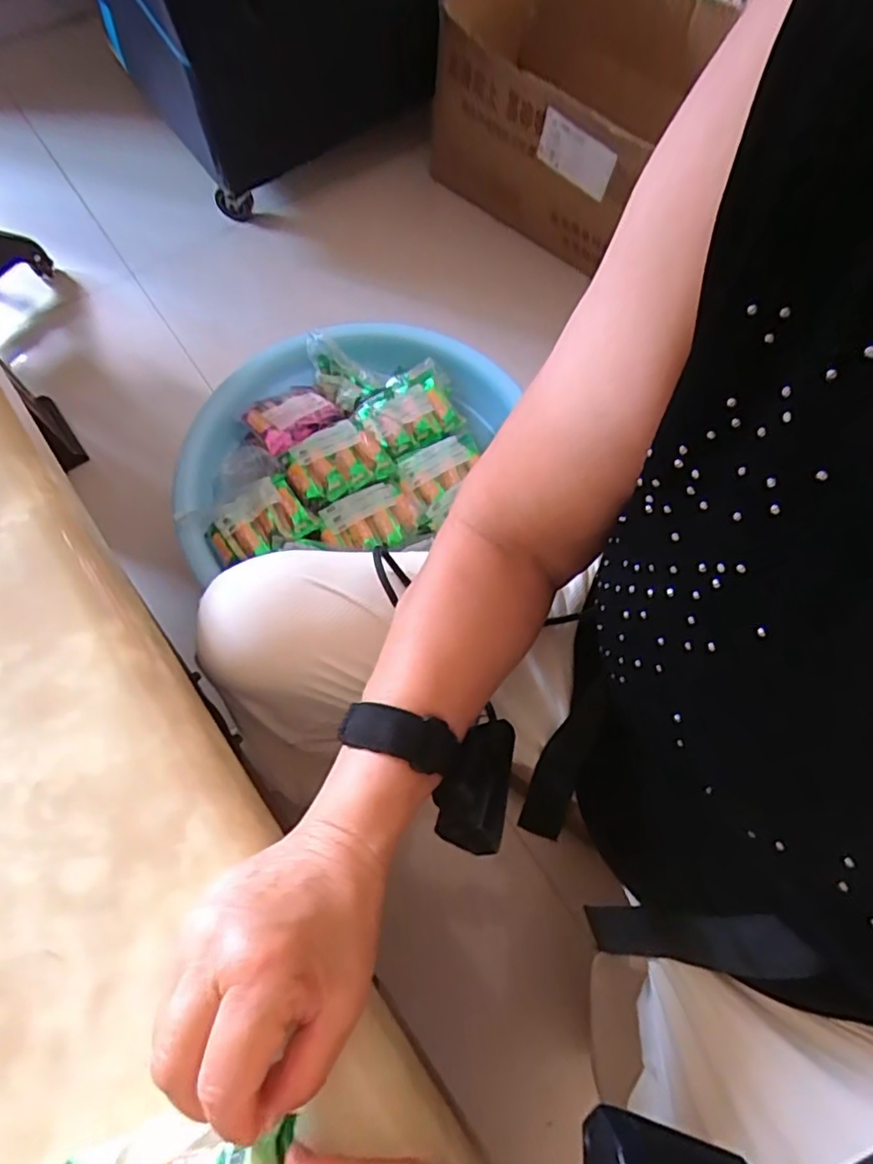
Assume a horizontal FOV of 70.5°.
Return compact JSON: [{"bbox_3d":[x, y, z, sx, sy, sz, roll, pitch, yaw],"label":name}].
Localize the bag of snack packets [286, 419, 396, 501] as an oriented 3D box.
[{"bbox_3d":[-0.117,-0.144,0.726,0.111,0.035,0.095,-25,71,-9],"label":"bag of snack packets"}]

